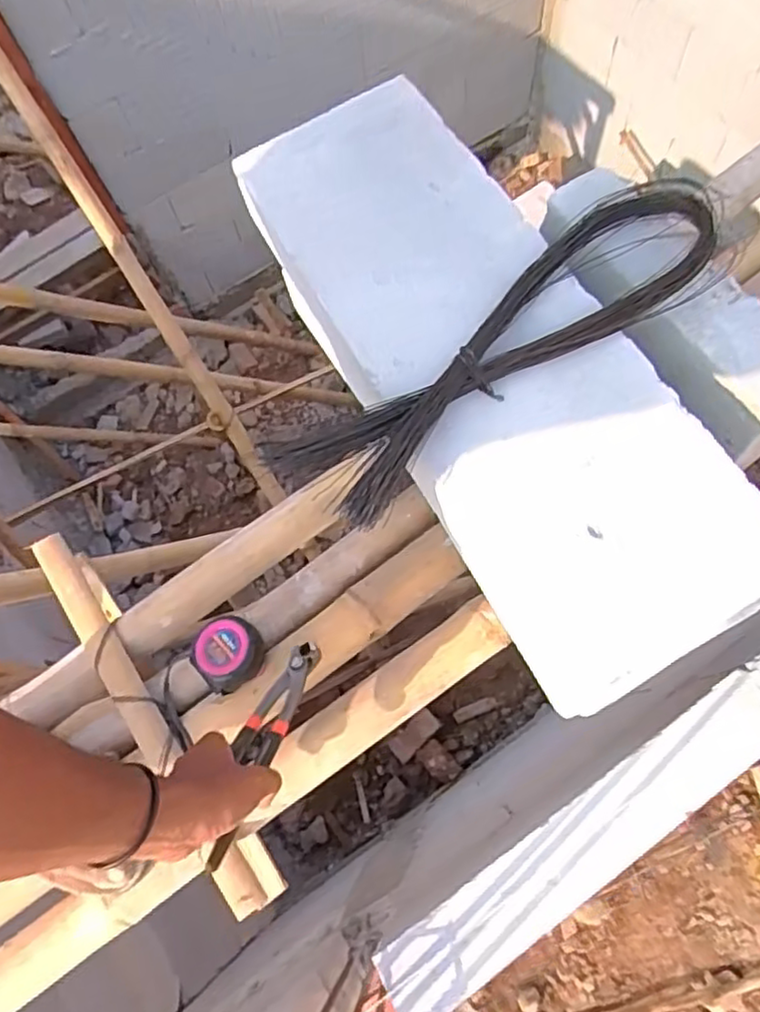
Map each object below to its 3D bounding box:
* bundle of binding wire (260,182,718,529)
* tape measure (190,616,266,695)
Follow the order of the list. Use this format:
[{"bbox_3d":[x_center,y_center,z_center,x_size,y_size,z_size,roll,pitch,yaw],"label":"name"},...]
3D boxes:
[{"bbox_3d":[0.110,-0.137,0.557,0.434,0.034,0.102,-36,70,-8],"label":"bundle of binding wire"},{"bbox_3d":[-0.158,0.153,0.701,0.075,0.046,0.071,-30,69,-6],"label":"tape measure"}]

